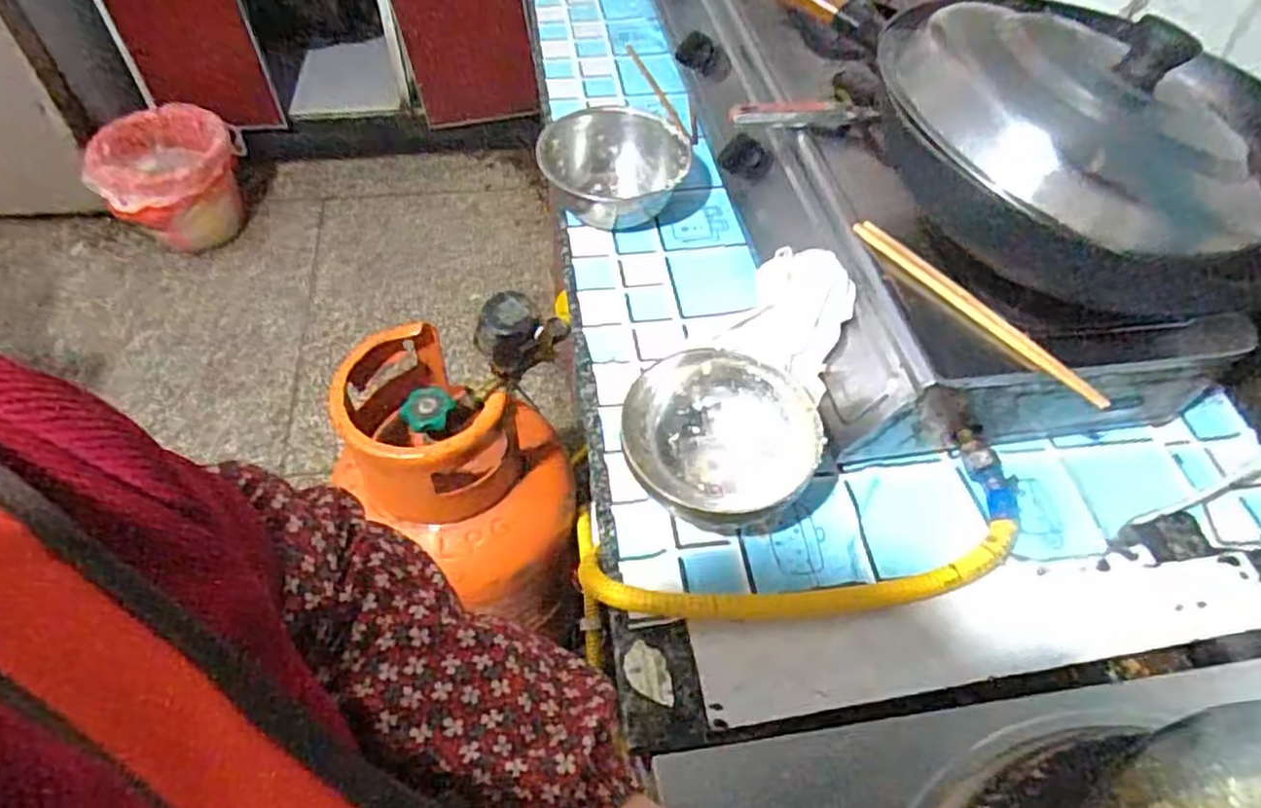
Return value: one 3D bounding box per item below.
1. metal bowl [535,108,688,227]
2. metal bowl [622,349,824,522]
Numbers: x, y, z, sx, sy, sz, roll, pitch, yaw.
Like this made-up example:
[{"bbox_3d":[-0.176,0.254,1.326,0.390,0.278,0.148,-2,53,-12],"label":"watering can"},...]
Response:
[{"bbox_3d":[-0.019,-0.255,0.833,0.157,0.073,0.157,1,53,-1],"label":"metal bowl"},{"bbox_3d":[0.069,0.035,0.603,0.145,0.085,0.139,1,53,-1],"label":"metal bowl"}]

